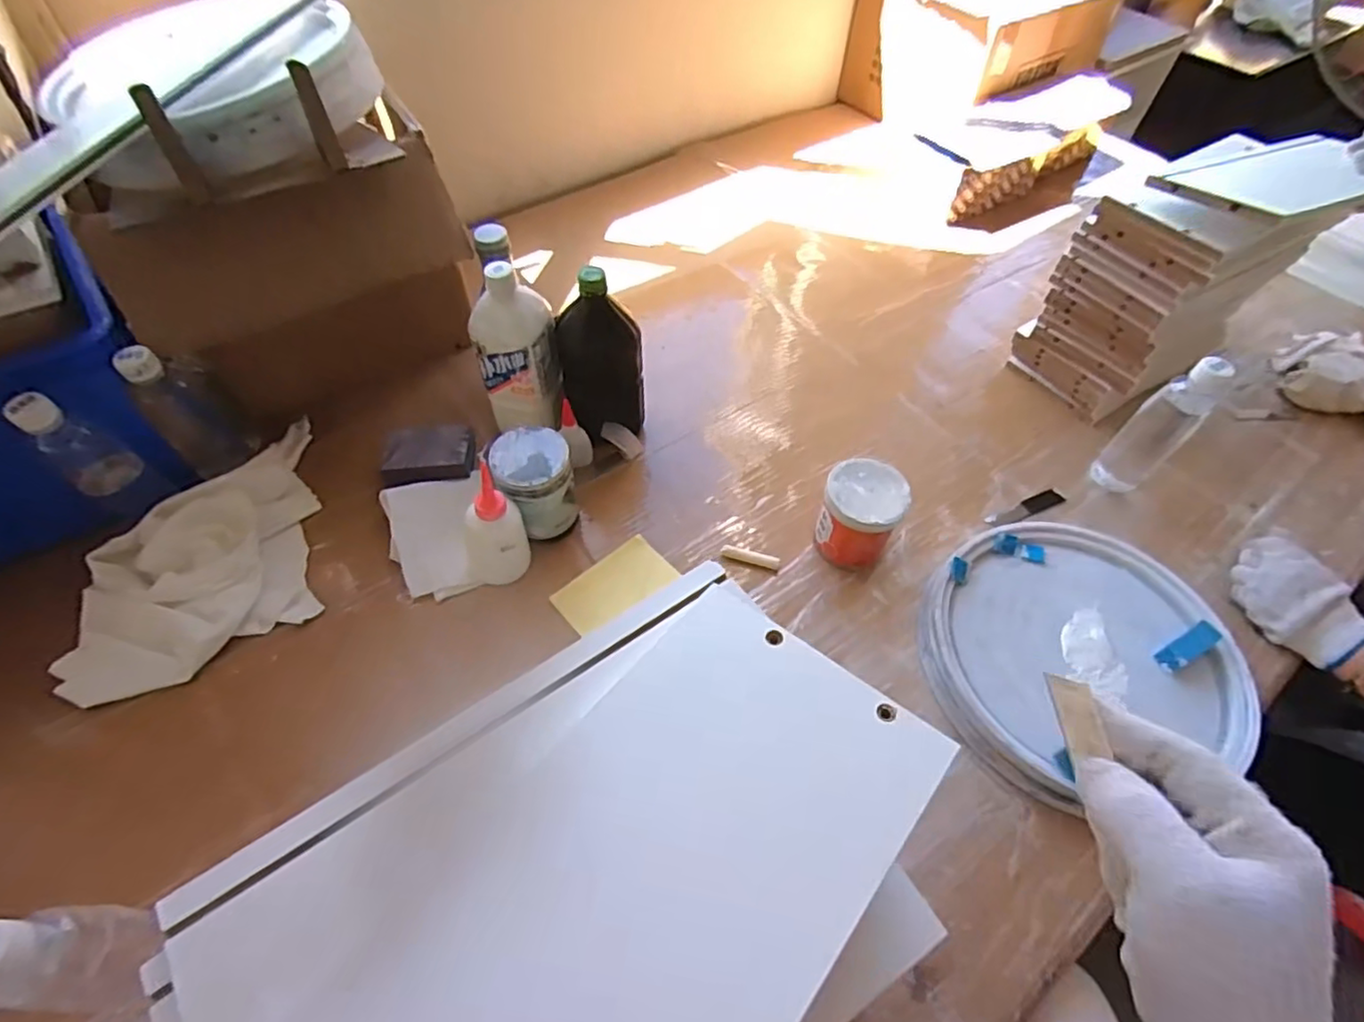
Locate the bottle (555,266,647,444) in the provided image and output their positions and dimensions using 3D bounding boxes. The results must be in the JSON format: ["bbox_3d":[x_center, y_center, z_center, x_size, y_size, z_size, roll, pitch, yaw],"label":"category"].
[{"bbox_3d":[-0.091,-0.161,0.741,0.092,0.221,0.061,-19,56,-16],"label":"bottle"}]

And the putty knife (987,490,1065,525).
[{"bbox_3d":[0.412,-0.002,0.777,0.114,0.006,0.020,-21,57,-17],"label":"putty knife"}]

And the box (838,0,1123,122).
[{"bbox_3d":[0.610,-0.978,1.352,0.473,0.236,0.335,-30,60,-22],"label":"box"}]

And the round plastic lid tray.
[{"bbox_3d":[0.386,0.133,0.648,0.288,0.035,0.259,-12,54,-11],"label":"round plastic lid tray"}]

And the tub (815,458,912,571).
[{"bbox_3d":[0.187,0.008,0.694,0.079,0.095,0.078,1,53,-1],"label":"tub"}]

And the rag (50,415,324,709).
[{"bbox_3d":[-0.511,0.027,0.683,0.207,0.058,0.302,-14,55,-13],"label":"rag"}]

